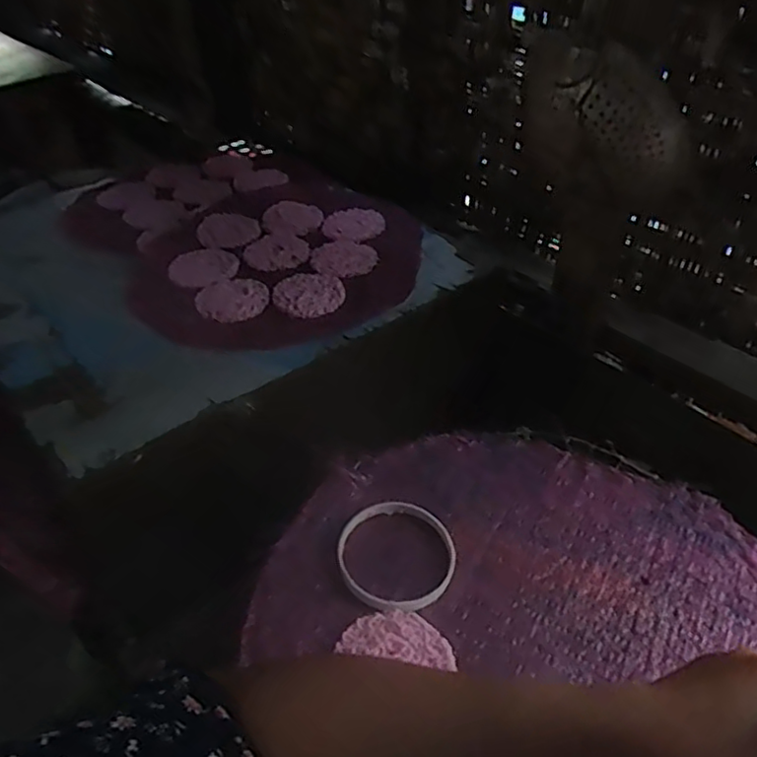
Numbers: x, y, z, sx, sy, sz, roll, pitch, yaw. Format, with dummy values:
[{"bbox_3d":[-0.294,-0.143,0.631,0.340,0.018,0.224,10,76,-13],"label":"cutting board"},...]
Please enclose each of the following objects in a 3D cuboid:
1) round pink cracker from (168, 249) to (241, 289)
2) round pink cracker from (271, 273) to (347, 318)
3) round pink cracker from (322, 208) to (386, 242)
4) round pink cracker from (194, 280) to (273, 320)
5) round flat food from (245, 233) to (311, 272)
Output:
[{"bbox_3d":[-0.205,-0.132,0.766,0.079,0.007,0.085,-1,40,1],"label":"round pink cracker"},{"bbox_3d":[-0.076,-0.093,0.711,0.076,0.012,0.069,-6,41,-4],"label":"round pink cracker"},{"bbox_3d":[-0.029,-0.196,0.833,0.080,0.009,0.081,-1,40,1],"label":"round pink cracker"},{"bbox_3d":[-0.160,-0.089,0.714,0.076,0.013,0.070,-1,40,1],"label":"round pink cracker"},{"bbox_3d":[-0.122,-0.155,0.787,0.076,0.015,0.069,-3,40,-1],"label":"round flat food"}]

